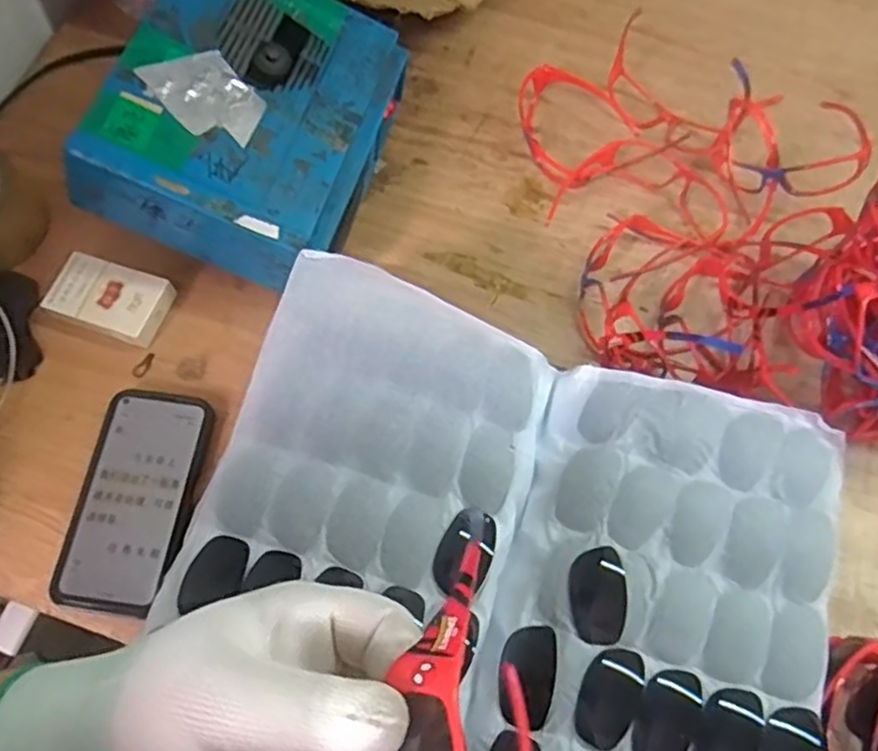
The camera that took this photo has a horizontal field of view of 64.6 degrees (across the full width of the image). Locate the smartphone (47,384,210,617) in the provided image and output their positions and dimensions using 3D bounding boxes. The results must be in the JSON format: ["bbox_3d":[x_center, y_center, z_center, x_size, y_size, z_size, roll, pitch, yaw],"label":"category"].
[{"bbox_3d":[-0.225,0.090,0.521,0.082,0.010,0.162,8,67,2],"label":"smartphone"}]

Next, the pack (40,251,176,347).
[{"bbox_3d":[-0.273,-0.063,0.575,0.089,0.025,0.056,17,68,6],"label":"pack"}]

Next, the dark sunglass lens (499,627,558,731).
[{"bbox_3d":[0.052,0.174,0.404,0.030,0.011,0.054,10,69,3],"label":"dark sunglass lens"}]

